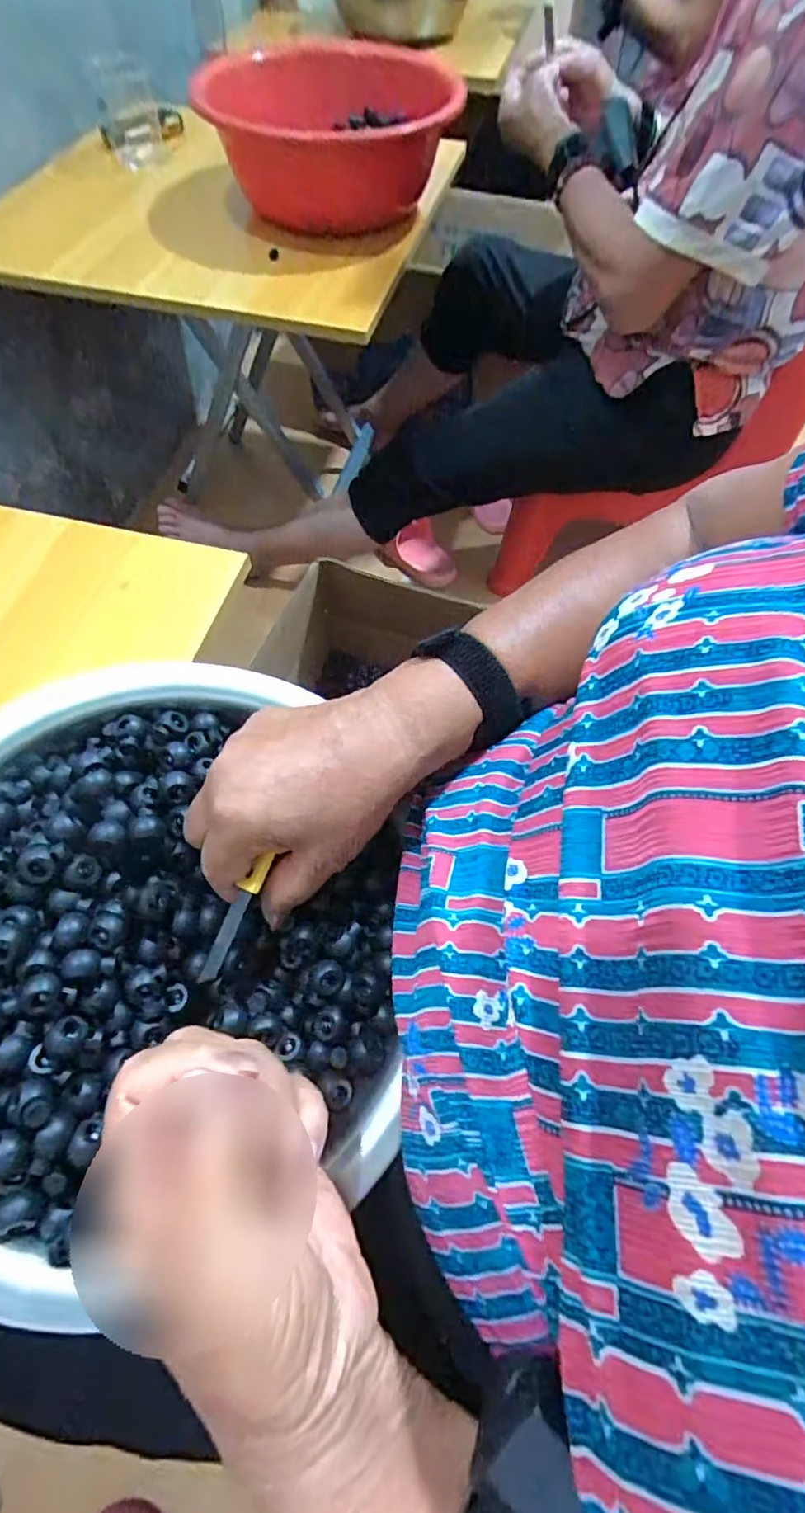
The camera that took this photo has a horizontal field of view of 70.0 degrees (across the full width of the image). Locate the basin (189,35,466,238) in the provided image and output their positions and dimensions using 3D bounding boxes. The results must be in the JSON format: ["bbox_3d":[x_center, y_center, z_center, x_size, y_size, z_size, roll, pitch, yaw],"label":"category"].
[{"bbox_3d":[-0.092,-0.788,0.748,0.306,0.153,0.354,-6,62,-3],"label":"basin"}]

